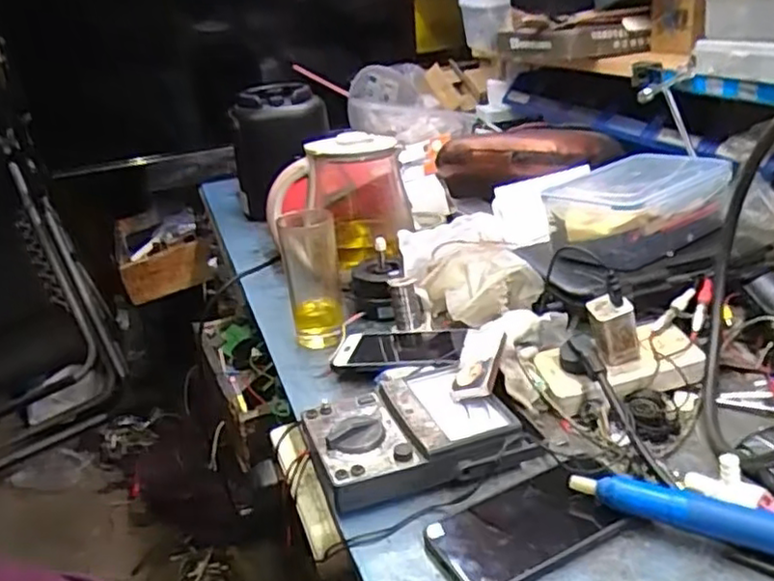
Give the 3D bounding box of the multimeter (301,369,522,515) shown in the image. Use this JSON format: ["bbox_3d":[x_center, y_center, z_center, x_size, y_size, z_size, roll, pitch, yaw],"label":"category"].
[{"bbox_3d":[0.021,0.124,0.587,0.168,0.044,0.119,-12,25,-14],"label":"multimeter"}]

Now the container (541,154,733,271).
[{"bbox_3d":[0.291,-0.098,0.779,0.192,0.075,0.142,-23,30,-34],"label":"container"}]

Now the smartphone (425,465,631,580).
[{"bbox_3d":[0.101,0.176,0.499,0.132,0.015,0.081,-16,27,-23],"label":"smartphone"}]

